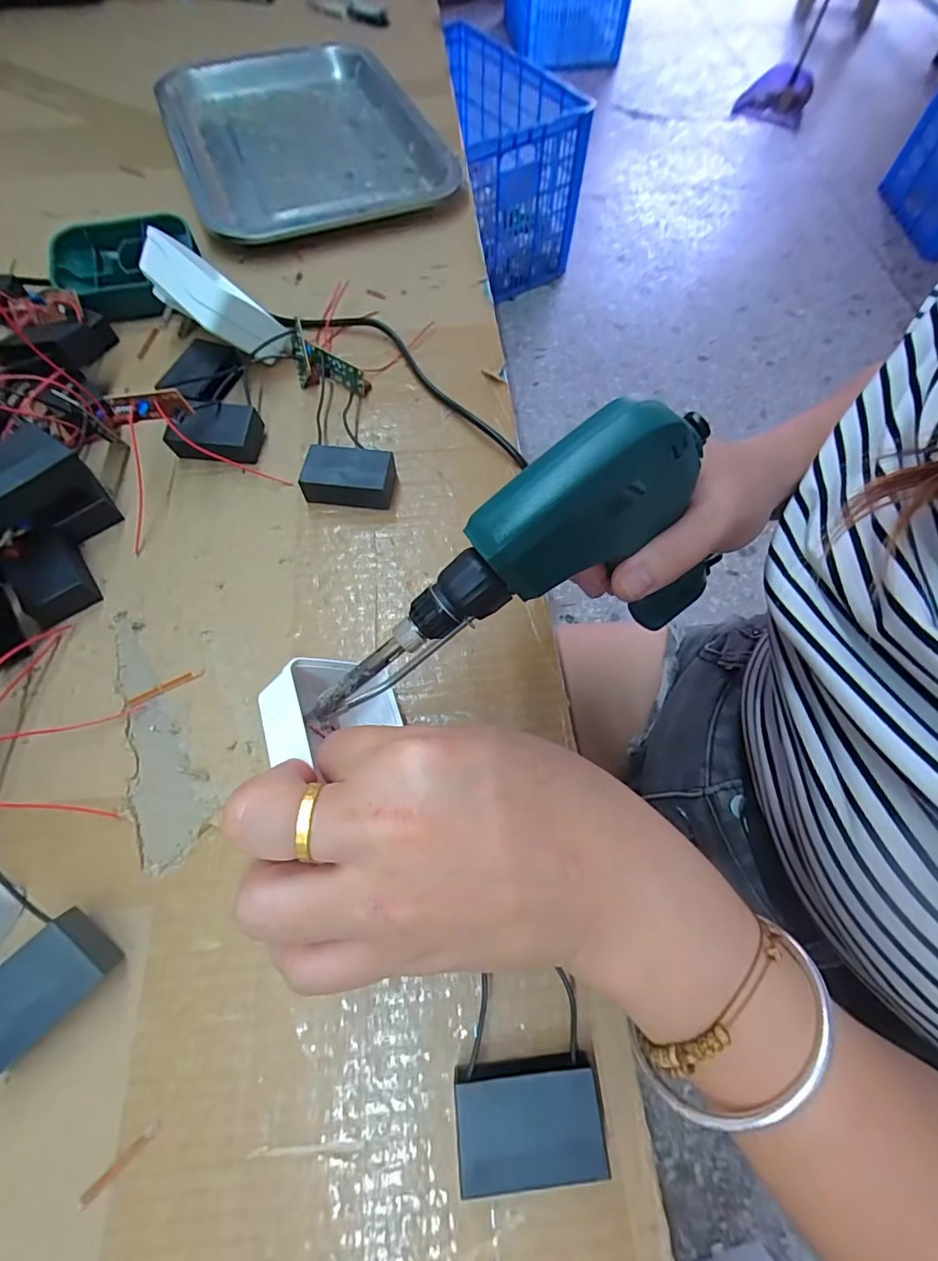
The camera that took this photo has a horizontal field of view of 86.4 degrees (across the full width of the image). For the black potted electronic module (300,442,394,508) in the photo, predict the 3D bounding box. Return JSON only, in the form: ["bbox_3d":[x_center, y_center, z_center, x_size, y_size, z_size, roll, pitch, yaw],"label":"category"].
[{"bbox_3d":[-0.068,-0.087,0.284,0.048,0.018,0.030,5,65,2],"label":"black potted electronic module"}]

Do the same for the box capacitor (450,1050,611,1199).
[{"bbox_3d":[0.020,0.164,0.169,0.047,0.018,0.029,-4,65,-2],"label":"box capacitor"}]

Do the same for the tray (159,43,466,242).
[{"bbox_3d":[-0.150,-0.440,0.437,0.205,0.015,0.319,-22,67,-10],"label":"tray"}]

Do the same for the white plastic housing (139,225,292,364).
[{"bbox_3d":[-0.162,-0.212,0.320,0.035,0.068,0.091,-47,65,27],"label":"white plastic housing"}]

